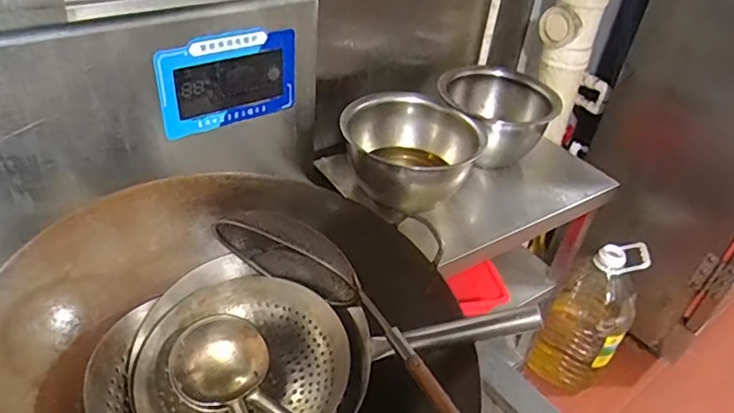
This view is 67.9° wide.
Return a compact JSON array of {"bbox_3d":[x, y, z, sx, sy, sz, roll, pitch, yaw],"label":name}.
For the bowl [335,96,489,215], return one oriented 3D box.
[{"bbox_3d":[0.091,-0.113,1.160,0.244,0.184,0.216,-24,46,-33],"label":"bowl"}]

